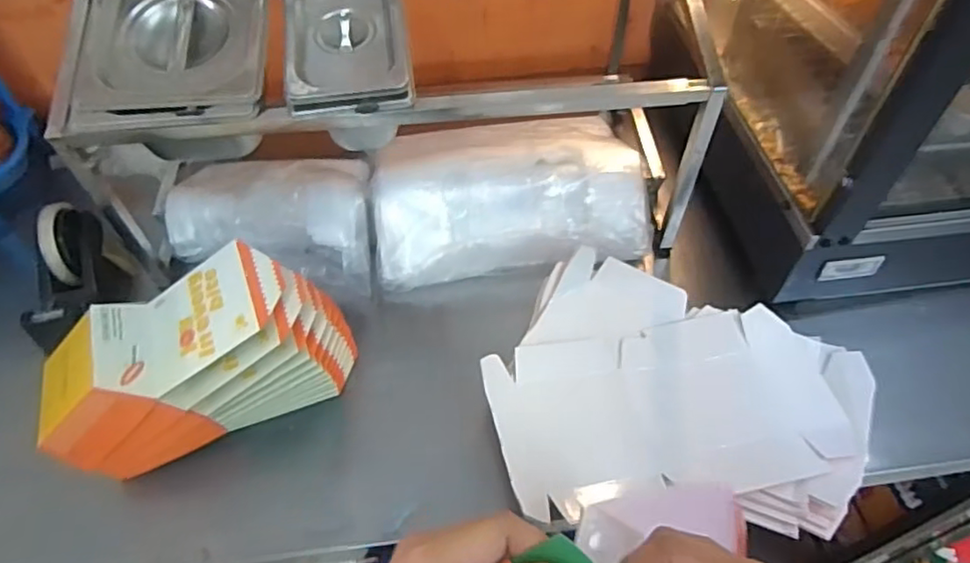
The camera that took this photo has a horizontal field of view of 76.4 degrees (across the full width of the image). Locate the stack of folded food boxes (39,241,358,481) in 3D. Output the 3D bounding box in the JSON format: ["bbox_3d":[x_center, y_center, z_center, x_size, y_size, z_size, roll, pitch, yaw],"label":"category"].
[{"bbox_3d":[-0.266,0.074,0.571,0.256,0.152,0.111,-23,55,-16],"label":"stack of folded food boxes"}]

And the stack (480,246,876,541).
[{"bbox_3d":[0.183,0.095,0.594,0.342,0.040,0.263,1,52,1],"label":"stack"}]

